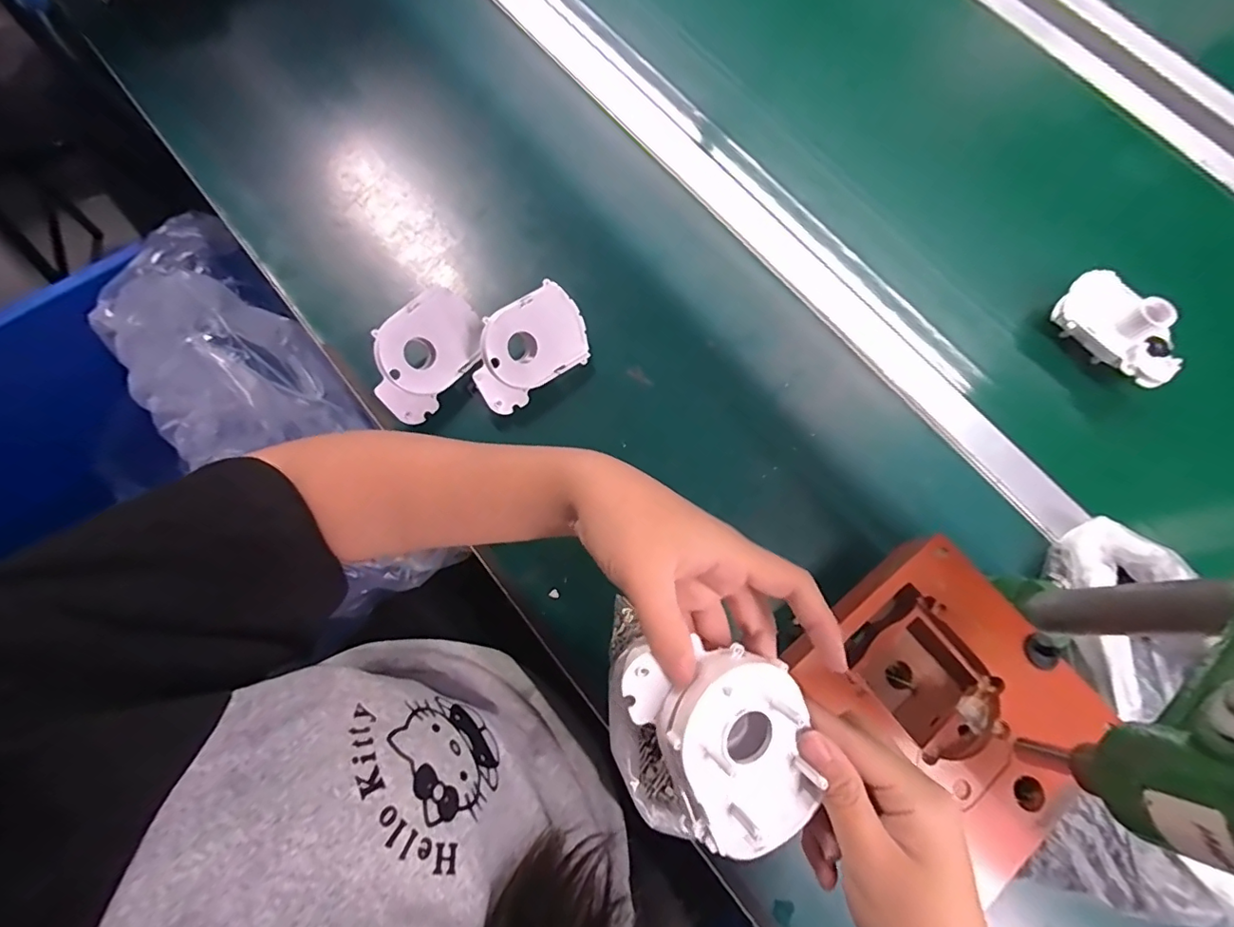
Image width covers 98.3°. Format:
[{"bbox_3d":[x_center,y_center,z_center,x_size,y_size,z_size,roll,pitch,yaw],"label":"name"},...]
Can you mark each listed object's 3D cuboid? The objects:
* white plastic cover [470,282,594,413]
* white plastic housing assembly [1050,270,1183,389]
[{"bbox_3d":[-0.070,-0.091,0.422,0.100,0.008,0.067,-38,118,-15],"label":"white plastic cover"},{"bbox_3d":[0.422,-0.113,0.445,0.050,0.037,0.100,-40,79,-11],"label":"white plastic housing assembly"}]

